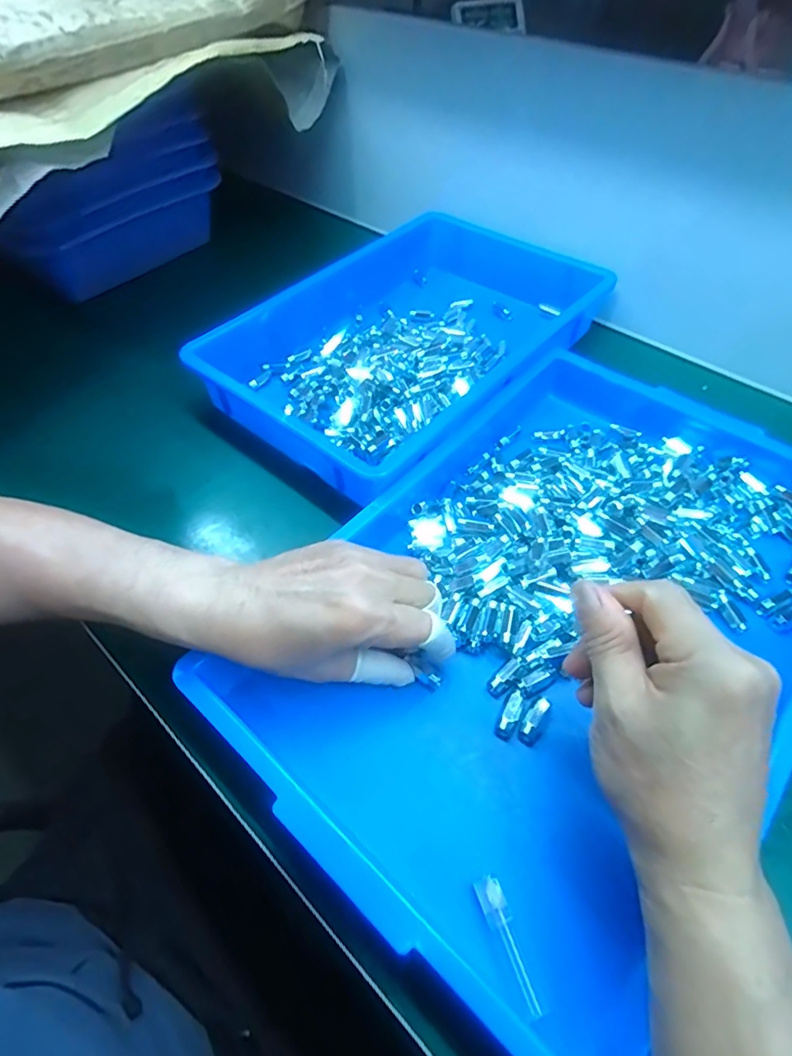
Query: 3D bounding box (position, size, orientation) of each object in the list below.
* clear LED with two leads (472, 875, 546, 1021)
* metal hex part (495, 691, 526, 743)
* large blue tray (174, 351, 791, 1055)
[{"bbox_3d":[0.055,0.201,0.260,0.013,0.010,0.057,-18,55,-11],"label":"clear LED with two leads"},{"bbox_3d":[0.071,0.115,0.331,0.011,0.012,0.030,19,58,18],"label":"metal hex part"},{"bbox_3d":[0.121,0.046,0.357,0.291,0.056,0.426,34,64,25],"label":"large blue tray"}]

